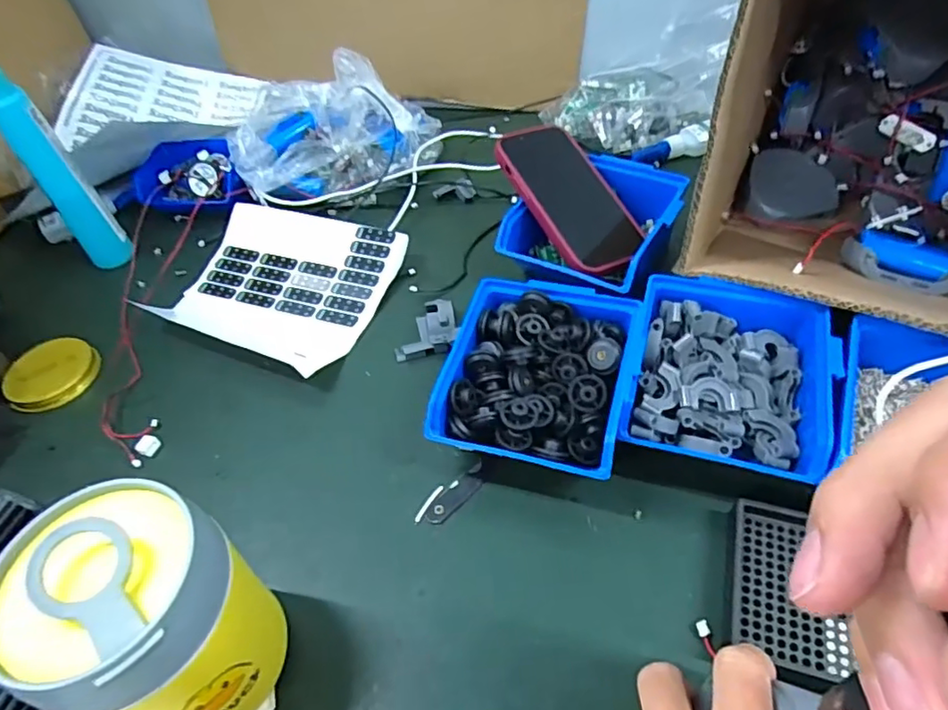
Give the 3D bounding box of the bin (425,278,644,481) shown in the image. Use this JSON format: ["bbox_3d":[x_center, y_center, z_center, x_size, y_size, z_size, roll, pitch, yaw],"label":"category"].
[{"bbox_3d":[0.043,0.021,0.406,0.114,0.066,0.130,10,52,14],"label":"bin"}]

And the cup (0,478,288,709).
[{"bbox_3d":[-0.147,0.131,0.287,0.083,0.152,0.086,-3,50,4],"label":"cup"}]

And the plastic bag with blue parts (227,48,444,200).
[{"bbox_3d":[-0.135,-0.234,0.602,0.196,0.119,0.105,-12,50,-4],"label":"plastic bag with blue parts"}]

